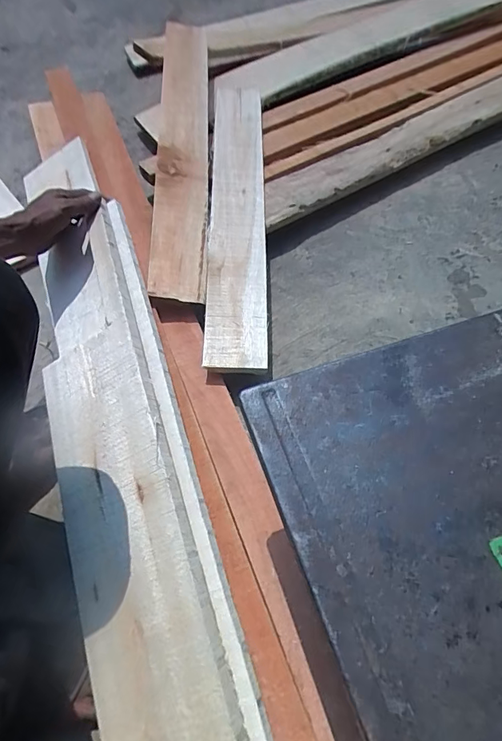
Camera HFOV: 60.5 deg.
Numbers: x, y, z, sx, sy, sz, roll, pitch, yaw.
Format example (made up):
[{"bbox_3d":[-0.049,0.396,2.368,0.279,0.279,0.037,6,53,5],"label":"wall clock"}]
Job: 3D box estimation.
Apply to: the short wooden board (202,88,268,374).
[{"bbox_3d":[-0.026,-0.307,0.803,0.101,0.025,0.683,1,65,-4],"label":"short wooden board"}]

